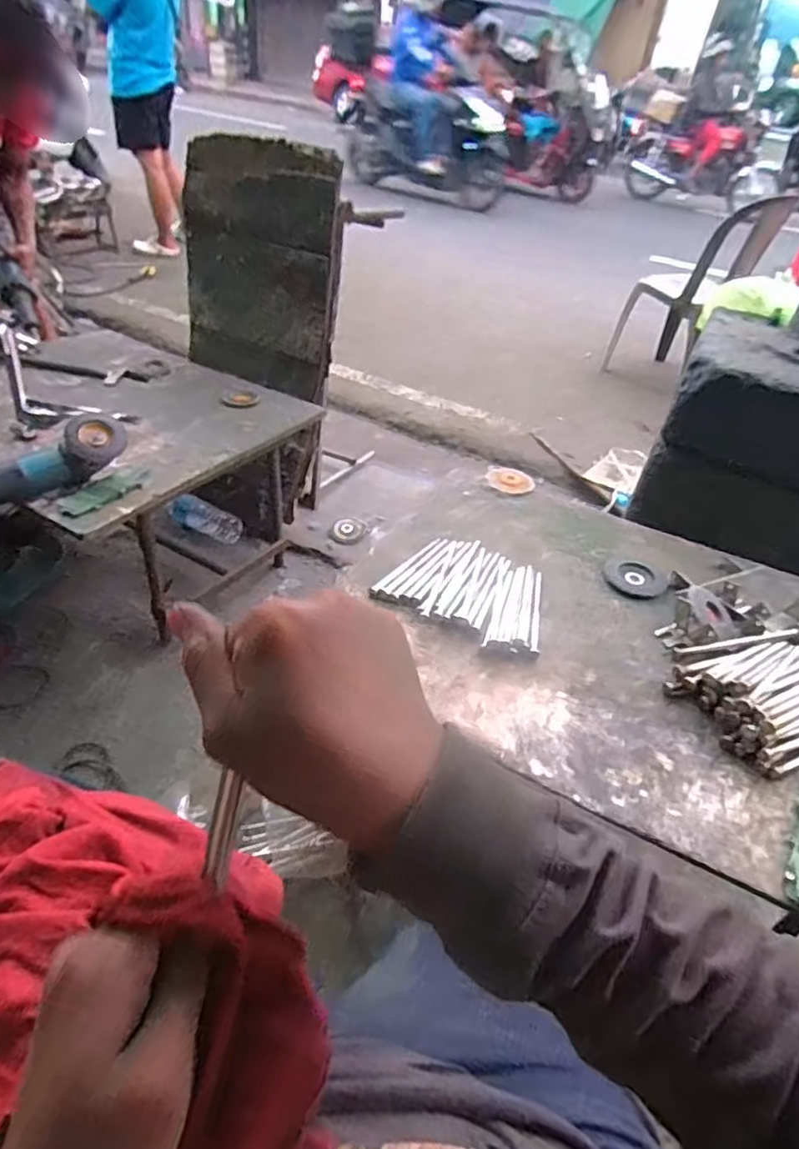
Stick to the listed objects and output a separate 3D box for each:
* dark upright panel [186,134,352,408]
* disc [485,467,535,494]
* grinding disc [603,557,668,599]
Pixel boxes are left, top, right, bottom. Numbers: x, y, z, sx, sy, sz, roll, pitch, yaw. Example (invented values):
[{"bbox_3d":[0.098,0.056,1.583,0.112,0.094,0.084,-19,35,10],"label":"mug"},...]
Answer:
[{"bbox_3d":[-0.332,-0.723,1.481,0.427,0.522,0.035,19,30,14],"label":"dark upright panel"},{"bbox_3d":[0.205,-0.178,1.168,0.069,0.016,0.090,-21,48,-30],"label":"disc"},{"bbox_3d":[0.372,0.003,0.977,0.092,0.008,0.092,5,40,-4],"label":"grinding disc"}]

